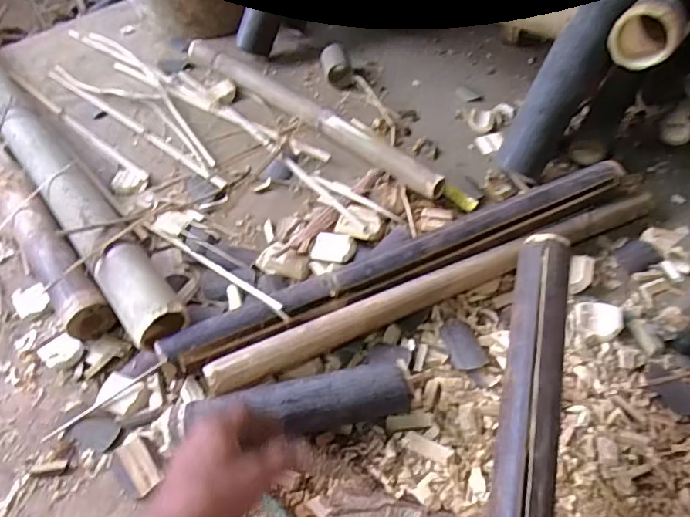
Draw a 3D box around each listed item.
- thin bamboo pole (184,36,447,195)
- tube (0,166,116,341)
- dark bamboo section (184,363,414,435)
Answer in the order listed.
[{"bbox_3d":[-0.083,-0.269,0.937,0.042,0.041,0.646,-38,58,-24],"label":"thin bamboo pole"},{"bbox_3d":[-0.440,-0.020,0.753,0.065,0.070,0.365,-36,56,-22],"label":"tube"},{"bbox_3d":[-0.049,0.164,0.569,0.235,0.057,0.055,-10,51,-3],"label":"dark bamboo section"}]

